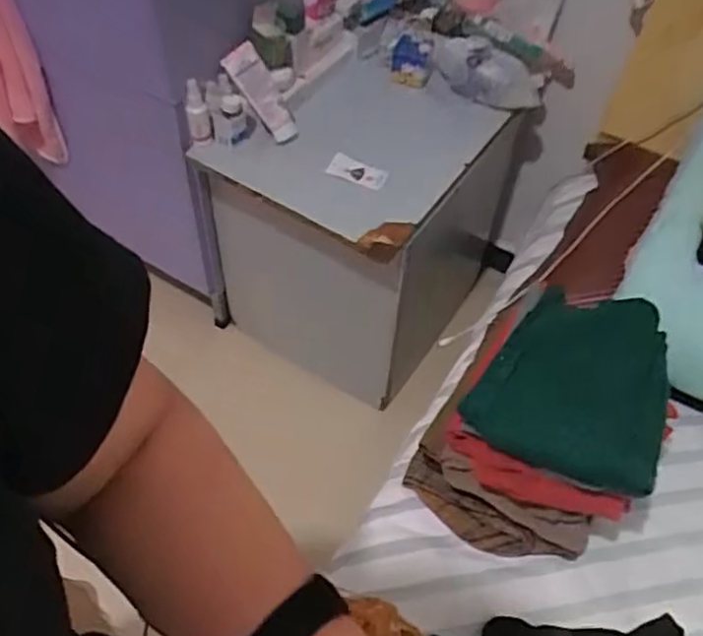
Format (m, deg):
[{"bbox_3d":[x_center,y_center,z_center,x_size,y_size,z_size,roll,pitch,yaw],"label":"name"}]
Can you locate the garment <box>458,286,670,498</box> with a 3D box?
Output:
[{"bbox_3d":[0.249,0.051,0.791,0.195,0.097,0.228,17,54,9],"label":"garment"}]

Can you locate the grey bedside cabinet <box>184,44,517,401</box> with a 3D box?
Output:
[{"bbox_3d":[0.009,-0.217,1.351,0.405,0.513,0.481,30,57,18],"label":"grey bedside cabinet"}]

